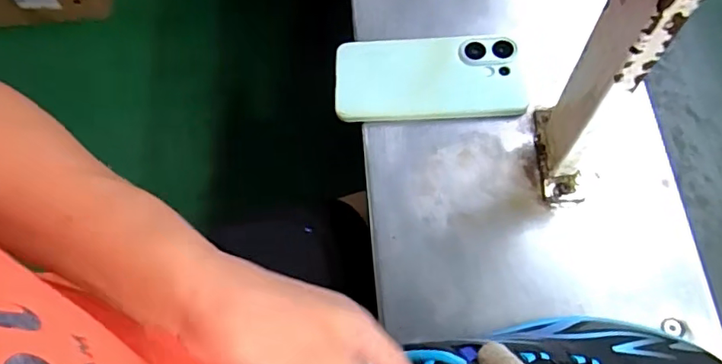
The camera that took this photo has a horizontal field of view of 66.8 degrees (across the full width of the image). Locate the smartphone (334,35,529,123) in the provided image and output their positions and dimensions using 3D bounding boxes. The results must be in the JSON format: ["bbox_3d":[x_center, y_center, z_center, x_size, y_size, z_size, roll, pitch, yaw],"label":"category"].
[{"bbox_3d":[0.058,-0.091,0.473,0.158,0.014,0.077,-2,63,5],"label":"smartphone"}]

